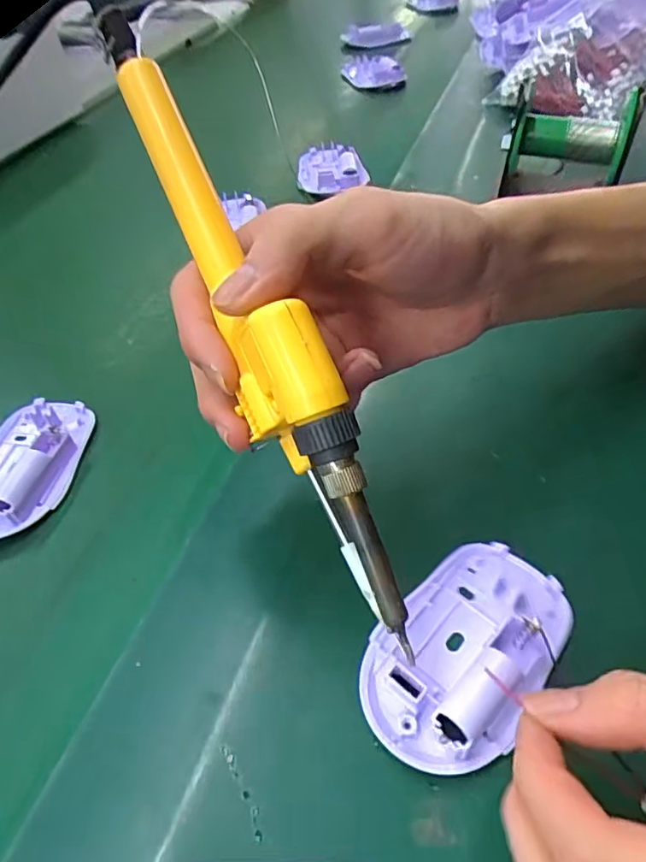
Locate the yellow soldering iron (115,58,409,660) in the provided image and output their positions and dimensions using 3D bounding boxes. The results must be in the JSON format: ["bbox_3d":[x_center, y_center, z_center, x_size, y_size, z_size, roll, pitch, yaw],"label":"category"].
[{"bbox_3d":[-0.021,-0.032,0.182,0.022,0.032,0.202,-24,79,-18],"label":"yellow soldering iron"}]

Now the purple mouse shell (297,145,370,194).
[{"bbox_3d":[0.008,-0.242,0.522,0.059,0.024,0.079,-6,47,-1],"label":"purple mouse shell"}]

